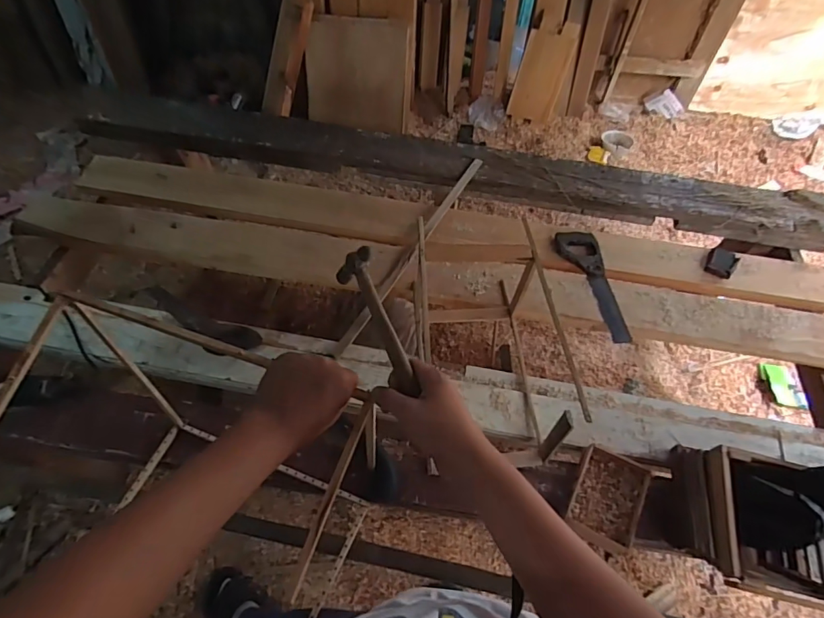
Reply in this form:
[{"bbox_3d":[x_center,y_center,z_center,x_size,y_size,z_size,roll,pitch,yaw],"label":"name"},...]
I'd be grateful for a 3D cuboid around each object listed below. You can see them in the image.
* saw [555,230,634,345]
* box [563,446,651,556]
[{"bbox_3d":[0.426,-0.060,1.113,0.101,0.023,0.314,-4,61,-4],"label":"saw"},{"bbox_3d":[0.351,0.343,0.859,0.117,0.041,0.166,26,64,12],"label":"box"}]

